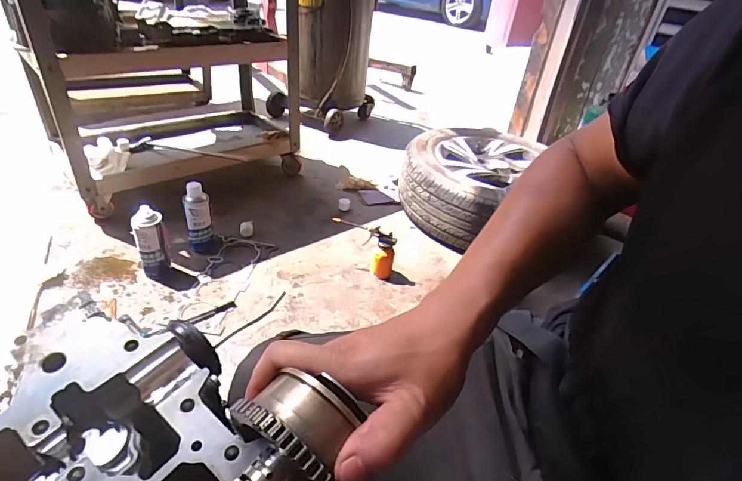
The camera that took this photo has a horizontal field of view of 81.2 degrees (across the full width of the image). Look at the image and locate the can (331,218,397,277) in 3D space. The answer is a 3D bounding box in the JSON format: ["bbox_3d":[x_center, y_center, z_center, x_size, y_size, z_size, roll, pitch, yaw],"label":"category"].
[{"bbox_3d":[-0.020,0.021,1.172,0.170,0.152,0.056,13,35,8],"label":"can"}]

